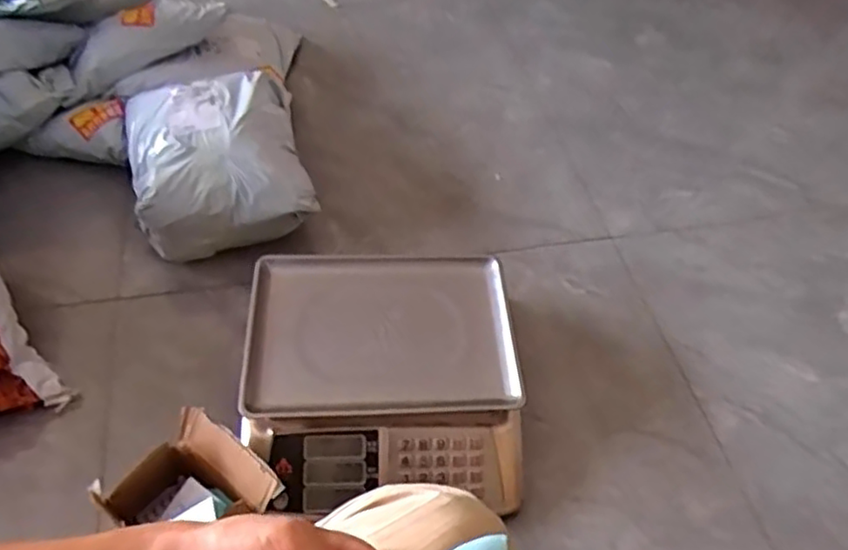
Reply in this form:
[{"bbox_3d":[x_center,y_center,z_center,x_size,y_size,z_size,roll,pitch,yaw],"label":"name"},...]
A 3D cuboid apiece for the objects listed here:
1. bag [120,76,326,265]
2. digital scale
[{"bbox_3d":[-0.332,-0.187,1.079,0.264,0.159,0.285,-10,54,-12],"label":"bag"},{"bbox_3d":[-0.055,0.127,0.873,0.348,0.090,0.331,1,51,-4],"label":"digital scale"}]

